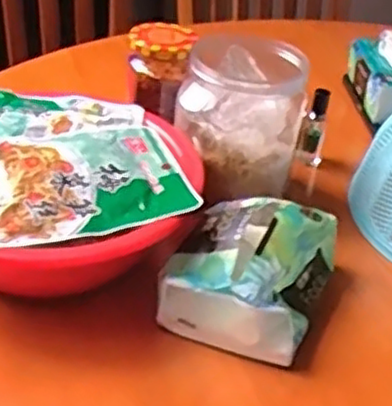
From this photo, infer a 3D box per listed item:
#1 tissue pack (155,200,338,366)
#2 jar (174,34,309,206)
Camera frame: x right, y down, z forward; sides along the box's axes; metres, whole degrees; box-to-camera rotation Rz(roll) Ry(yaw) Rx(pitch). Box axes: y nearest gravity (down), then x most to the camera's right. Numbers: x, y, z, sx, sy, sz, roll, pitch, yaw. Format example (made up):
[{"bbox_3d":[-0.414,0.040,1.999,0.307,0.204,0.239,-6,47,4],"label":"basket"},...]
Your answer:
[{"bbox_3d":[0.043,0.048,0.542,0.107,0.072,0.132,19,36,15],"label":"tissue pack"},{"bbox_3d":[0.037,-0.080,0.635,0.108,0.106,0.118,3,35,-7],"label":"jar"}]

